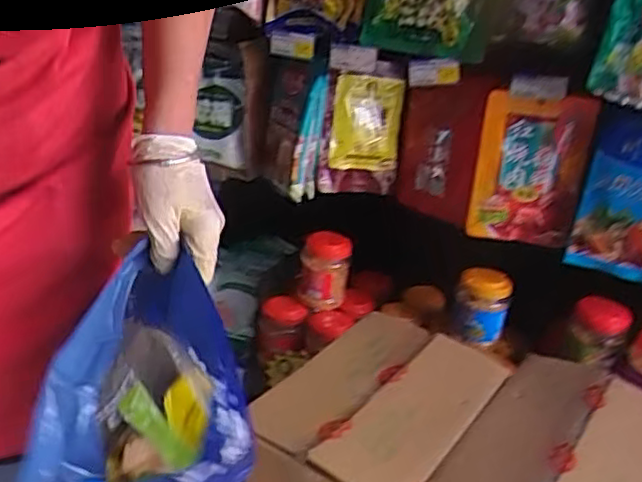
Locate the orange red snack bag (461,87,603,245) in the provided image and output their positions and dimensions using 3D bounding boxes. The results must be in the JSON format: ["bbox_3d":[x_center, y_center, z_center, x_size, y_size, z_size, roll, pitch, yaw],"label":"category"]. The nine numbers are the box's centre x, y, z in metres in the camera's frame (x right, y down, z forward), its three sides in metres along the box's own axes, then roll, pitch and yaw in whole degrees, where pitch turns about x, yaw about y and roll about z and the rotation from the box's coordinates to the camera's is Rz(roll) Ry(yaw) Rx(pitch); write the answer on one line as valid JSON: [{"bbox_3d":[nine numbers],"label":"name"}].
[{"bbox_3d":[0.330,-0.113,1.090,0.165,0.241,0.056,12,24,11],"label":"orange red snack bag"}]

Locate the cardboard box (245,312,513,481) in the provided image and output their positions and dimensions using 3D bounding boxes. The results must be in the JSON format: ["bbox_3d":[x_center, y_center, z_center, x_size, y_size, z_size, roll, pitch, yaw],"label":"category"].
[{"bbox_3d":[0.082,0.275,0.991,0.250,0.167,0.427,20,27,27],"label":"cardboard box"}]

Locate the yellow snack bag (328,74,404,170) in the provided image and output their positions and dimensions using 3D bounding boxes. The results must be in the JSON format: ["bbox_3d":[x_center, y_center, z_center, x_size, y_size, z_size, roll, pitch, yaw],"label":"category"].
[{"bbox_3d":[0.081,-0.210,1.216,0.125,0.163,0.035,-1,12,-19],"label":"yellow snack bag"}]

